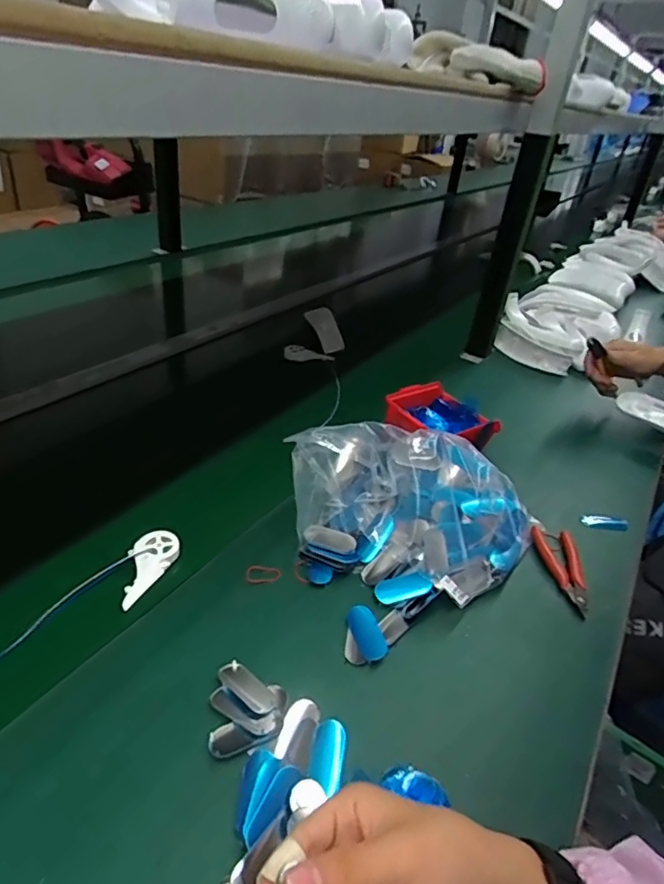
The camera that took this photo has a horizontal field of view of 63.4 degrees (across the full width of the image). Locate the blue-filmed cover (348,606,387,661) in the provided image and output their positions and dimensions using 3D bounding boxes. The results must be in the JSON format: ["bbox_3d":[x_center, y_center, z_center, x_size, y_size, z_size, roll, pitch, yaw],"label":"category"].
[{"bbox_3d":[0.033,0.183,0.516,0.027,0.004,0.058,-23,41,-8],"label":"blue-filmed cover"}]

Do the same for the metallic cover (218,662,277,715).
[{"bbox_3d":[-0.071,0.207,0.455,0.058,0.004,0.024,30,40,29],"label":"metallic cover"}]

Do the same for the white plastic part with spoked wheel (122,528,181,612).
[{"bbox_3d":[-0.195,0.128,0.556,0.043,0.018,0.091,15,35,11],"label":"white plastic part with spoked wheel"}]

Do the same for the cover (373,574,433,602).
[{"bbox_3d":[0.073,0.152,0.557,0.059,0.006,0.024,-16,65,16],"label":"cover"}]

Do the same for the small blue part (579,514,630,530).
[{"bbox_3d":[0.358,0.105,0.707,0.064,0.006,0.023,8,34,0],"label":"small blue part"}]

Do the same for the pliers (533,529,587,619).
[{"bbox_3d":[0.270,0.143,0.613,0.040,0.013,0.127,2,35,-8],"label":"pliers"}]

